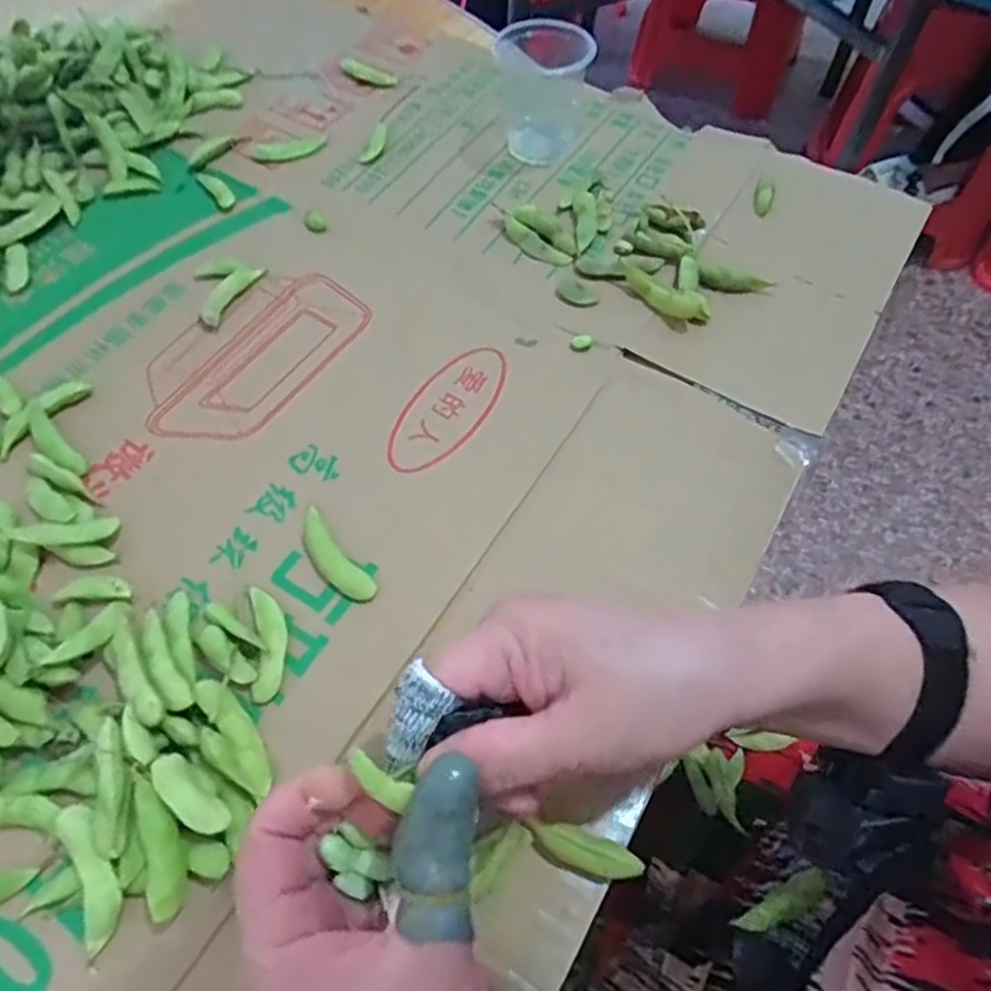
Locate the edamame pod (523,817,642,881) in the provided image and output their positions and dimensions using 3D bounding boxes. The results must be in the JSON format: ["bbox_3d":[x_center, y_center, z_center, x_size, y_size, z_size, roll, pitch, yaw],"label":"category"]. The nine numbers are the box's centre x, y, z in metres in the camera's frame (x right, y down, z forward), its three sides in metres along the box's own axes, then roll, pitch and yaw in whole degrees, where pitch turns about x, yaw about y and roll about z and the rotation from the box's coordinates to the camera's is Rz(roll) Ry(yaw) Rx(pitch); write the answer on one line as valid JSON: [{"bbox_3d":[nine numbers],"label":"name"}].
[{"bbox_3d":[0.034,0.134,0.271,0.045,0.006,0.013,17,60,10],"label":"edamame pod"}]

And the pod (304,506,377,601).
[{"bbox_3d":[-0.078,0.030,0.341,0.016,0.010,0.054,-35,66,-21],"label":"pod"}]

